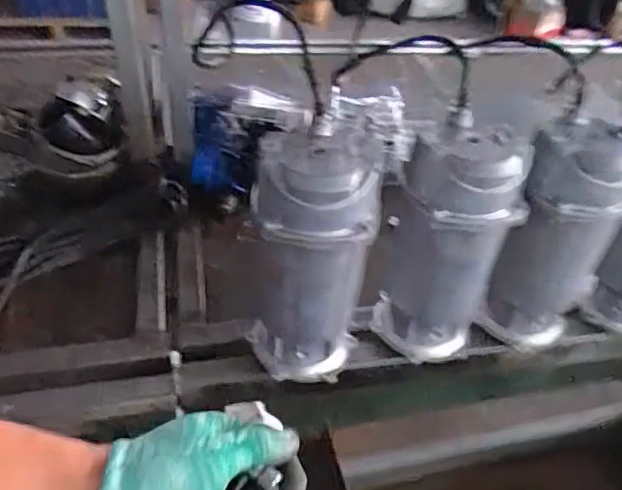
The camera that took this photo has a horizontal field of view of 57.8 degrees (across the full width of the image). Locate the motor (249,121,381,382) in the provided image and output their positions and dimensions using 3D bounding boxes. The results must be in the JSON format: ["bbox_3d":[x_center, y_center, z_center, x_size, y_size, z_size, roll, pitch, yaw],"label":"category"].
[{"bbox_3d":[-0.001,0.025,0.645,0.127,0.297,0.105,7,41,2],"label":"motor"}]

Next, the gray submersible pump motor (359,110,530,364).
[{"bbox_3d":[0.157,0.006,0.685,0.139,0.293,0.116,9,41,5],"label":"gray submersible pump motor"}]

